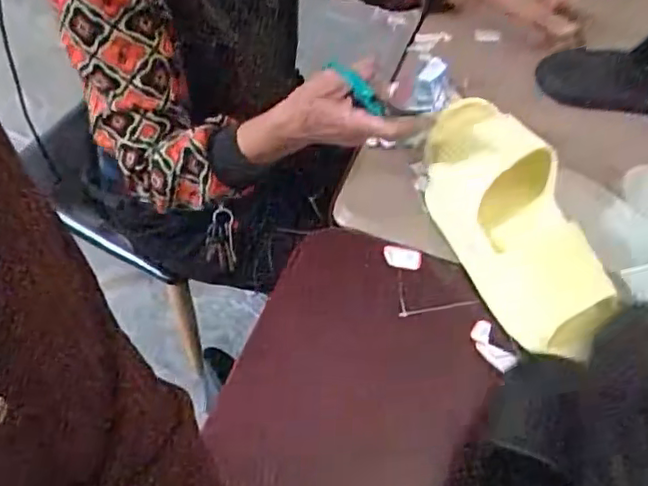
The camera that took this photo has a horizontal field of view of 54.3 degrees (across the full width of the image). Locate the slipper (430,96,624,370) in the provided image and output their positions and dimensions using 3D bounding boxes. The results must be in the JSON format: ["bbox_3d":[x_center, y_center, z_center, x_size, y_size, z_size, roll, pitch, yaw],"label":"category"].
[{"bbox_3d":[0.200,-0.009,0.642,0.089,0.113,0.275,-34,99,-25],"label":"slipper"}]

